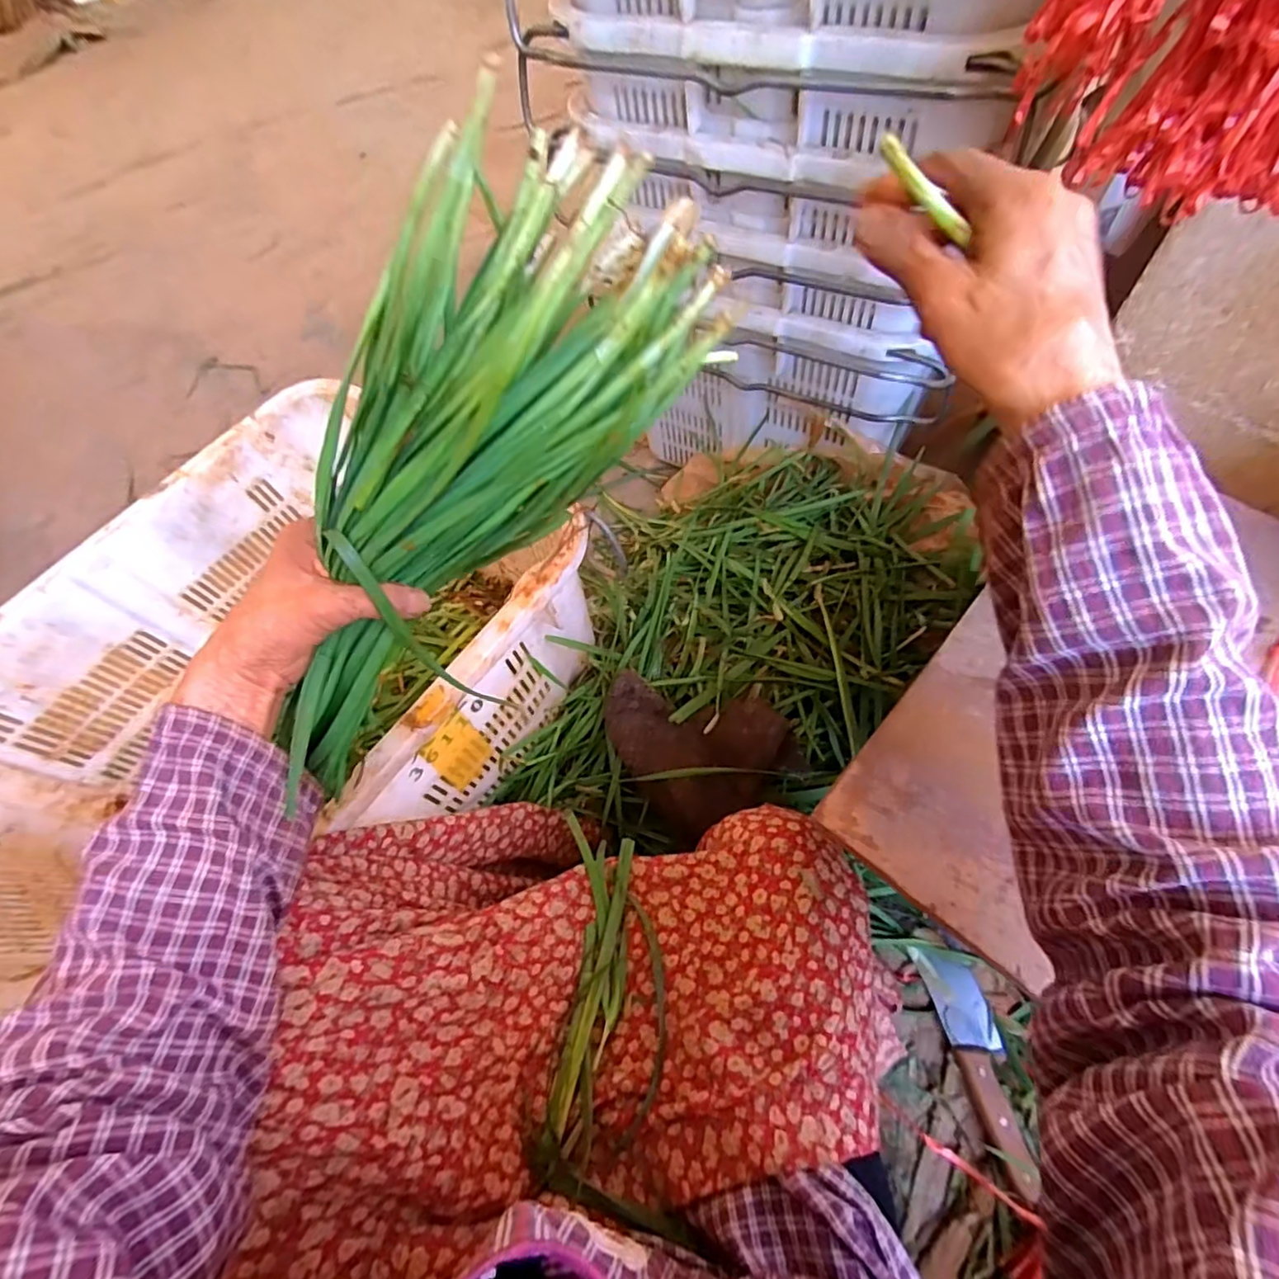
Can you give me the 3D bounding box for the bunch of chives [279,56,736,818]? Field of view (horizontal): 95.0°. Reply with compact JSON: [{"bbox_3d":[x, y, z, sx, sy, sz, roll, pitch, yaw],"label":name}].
[{"bbox_3d":[-0.108,-0.059,0.308,0.358,0.109,0.085,-49,61,26],"label":"bunch of chives"}]

